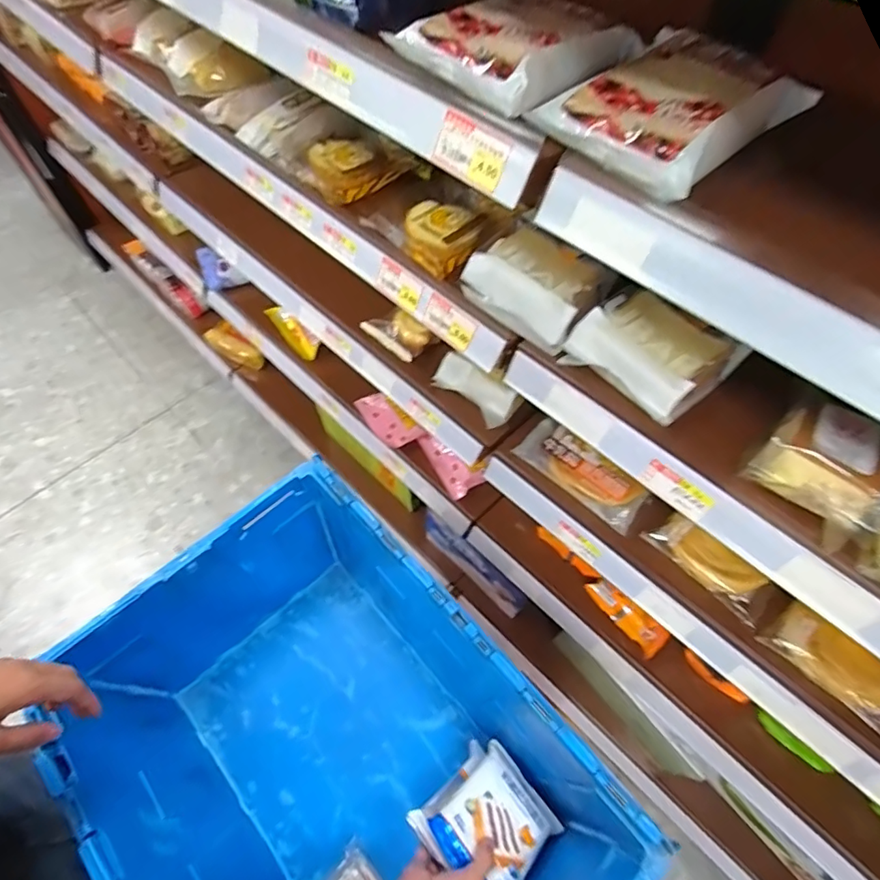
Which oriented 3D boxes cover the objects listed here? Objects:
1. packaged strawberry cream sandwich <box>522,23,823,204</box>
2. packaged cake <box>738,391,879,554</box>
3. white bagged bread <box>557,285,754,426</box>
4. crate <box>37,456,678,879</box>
[{"bbox_3d":[0.173,-0.250,0.384,0.128,0.036,0.166,41,66,21],"label":"packaged strawberry cream sandwich"},{"bbox_3d":[0.329,0.021,0.433,0.093,0.053,0.099,-38,67,-21],"label":"packaged cake"},{"bbox_3d":[0.211,-0.086,0.514,0.134,0.063,0.123,39,66,20],"label":"white bagged bread"},{"bbox_3d":[-0.120,0.403,0.657,0.405,0.312,0.576,-39,67,-21],"label":"crate"}]

